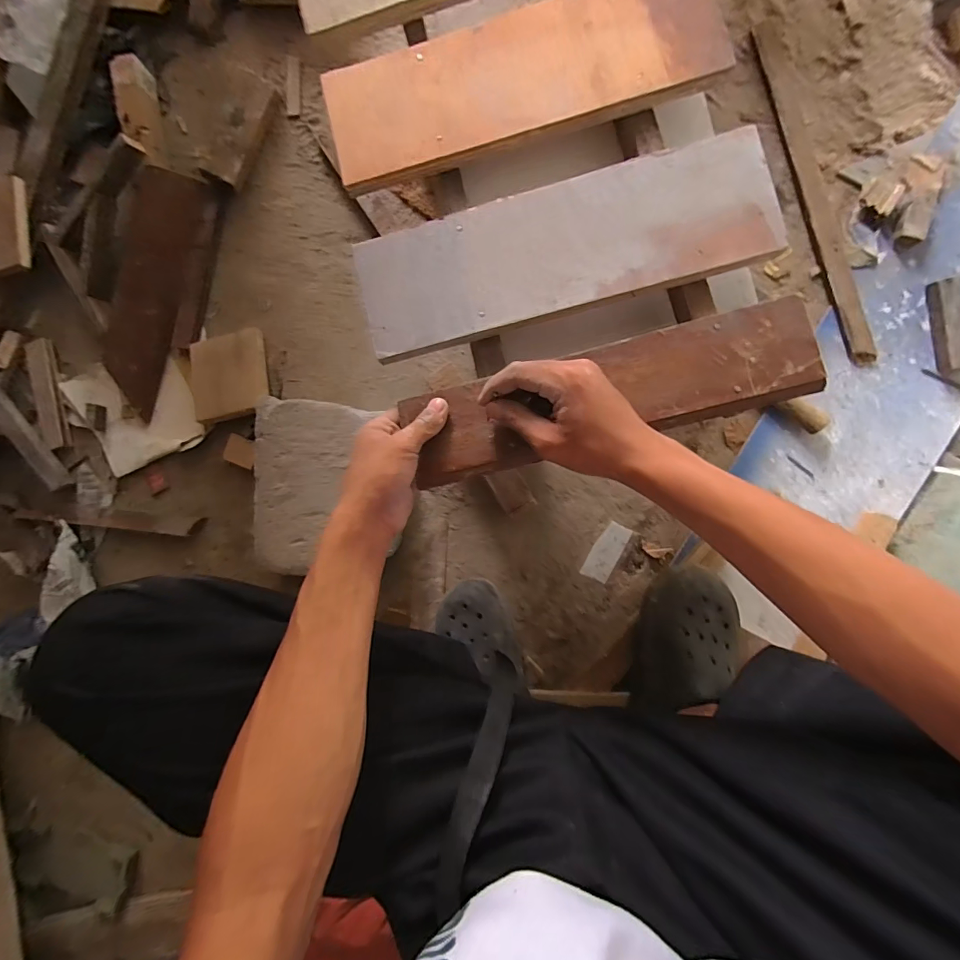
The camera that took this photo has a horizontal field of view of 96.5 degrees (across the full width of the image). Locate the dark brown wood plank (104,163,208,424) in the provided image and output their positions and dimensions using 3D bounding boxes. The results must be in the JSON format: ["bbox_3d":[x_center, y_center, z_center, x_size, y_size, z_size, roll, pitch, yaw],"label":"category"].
[{"bbox_3d":[-0.523,-0.295,0.672,0.112,0.026,0.360,16,92,0],"label":"dark brown wood plank"}]

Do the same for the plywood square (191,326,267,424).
[{"bbox_3d":[-0.387,-0.162,0.663,0.119,0.013,0.143,-18,74,-2],"label":"plywood square"}]

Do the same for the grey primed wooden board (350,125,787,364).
[{"bbox_3d":[0.067,-0.202,0.374,0.351,0.015,0.114,-13,89,5],"label":"grey primed wooden board"}]

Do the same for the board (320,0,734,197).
[{"bbox_3d":[0.034,-0.366,0.387,0.347,0.016,0.116,-13,89,5],"label":"board"}]

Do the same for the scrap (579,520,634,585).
[{"bbox_3d":[0.187,0.106,0.630,0.039,0.004,0.088,28,92,4],"label":"scrap"}]

